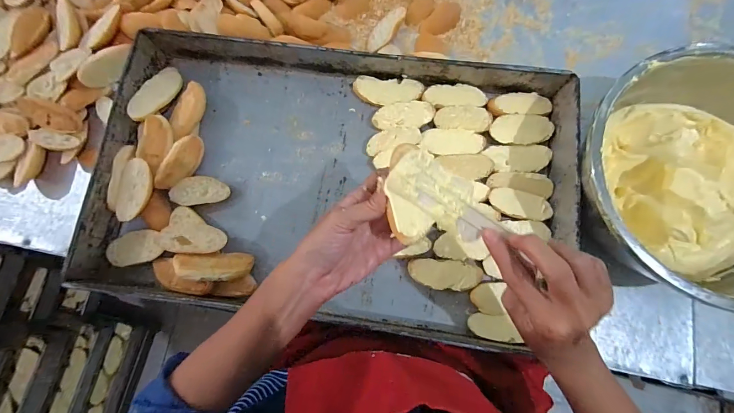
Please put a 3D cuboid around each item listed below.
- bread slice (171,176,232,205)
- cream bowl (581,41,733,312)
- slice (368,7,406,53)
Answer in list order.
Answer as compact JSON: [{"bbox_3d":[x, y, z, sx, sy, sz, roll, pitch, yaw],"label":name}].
[{"bbox_3d":[-0.237,-0.023,0.467,0.077,0.013,0.038,-10,78,0],"label":"bread slice"},{"bbox_3d":[0.388,-0.023,0.405,0.279,0.135,0.280,0,78,2],"label":"cream bowl"},{"bbox_3d":[0.030,-0.282,0.523,0.032,0.010,0.090,31,81,8],"label":"slice"}]

